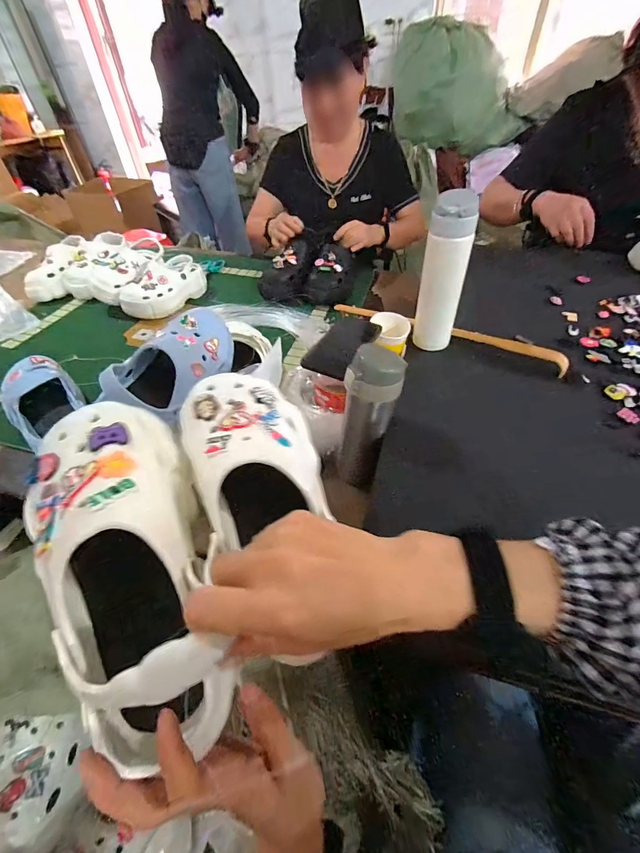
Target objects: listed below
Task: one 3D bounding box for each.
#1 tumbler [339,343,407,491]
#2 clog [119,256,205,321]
[{"bbox_3d":[0.067,-0.002,0.490,0.067,0.231,0.068,24,51,23],"label":"tumbler"},{"bbox_3d":[-0.412,-0.378,0.938,0.104,0.086,0.232,16,48,17],"label":"clog"}]

